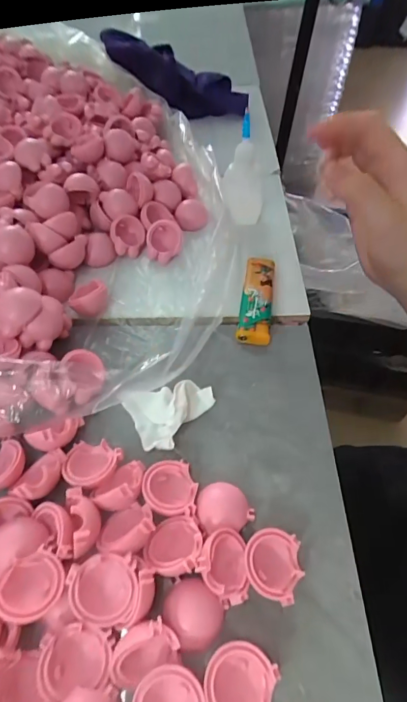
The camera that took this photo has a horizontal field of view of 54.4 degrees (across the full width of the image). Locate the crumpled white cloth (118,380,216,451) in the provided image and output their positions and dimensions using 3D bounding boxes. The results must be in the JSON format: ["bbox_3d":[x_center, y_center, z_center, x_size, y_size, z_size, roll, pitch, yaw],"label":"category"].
[{"bbox_3d":[-0.022,0.038,0.240,0.056,0.016,0.043,-5,53,-4],"label":"crumpled white cloth"}]

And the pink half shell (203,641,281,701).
[{"bbox_3d":[0.015,0.143,0.169,0.028,0.016,0.029,0,53,0],"label":"pink half shell"}]

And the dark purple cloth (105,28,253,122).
[{"bbox_3d":[-0.031,-0.316,0.457,0.172,0.046,0.058,16,51,-18],"label":"dark purple cloth"}]

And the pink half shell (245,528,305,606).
[{"bbox_3d":[0.034,0.104,0.194,0.027,0.015,0.030,15,55,11],"label":"pink half shell"}]

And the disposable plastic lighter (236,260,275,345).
[{"bbox_3d":[0.040,-0.038,0.298,0.023,0.016,0.077,8,54,6],"label":"disposable plastic lighter"}]

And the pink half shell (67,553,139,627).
[{"bbox_3d":[-0.045,0.110,0.182,0.030,0.018,0.026,-5,53,-4],"label":"pink half shell"}]

